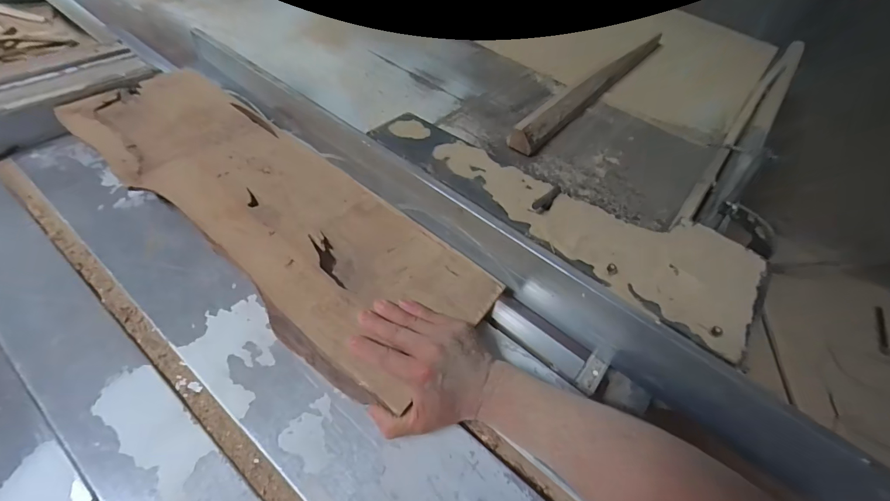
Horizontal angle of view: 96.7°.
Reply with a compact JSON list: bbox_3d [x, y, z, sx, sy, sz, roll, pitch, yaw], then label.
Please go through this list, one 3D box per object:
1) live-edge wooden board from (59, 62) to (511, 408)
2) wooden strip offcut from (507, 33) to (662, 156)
[{"bbox_3d":[-0.236,-0.068,0.504,0.623,0.027,0.190,34,56,18],"label":"live-edge wooden board"},{"bbox_3d":[0.330,-0.365,0.832,0.047,0.044,0.645,35,55,20],"label":"wooden strip offcut"}]

